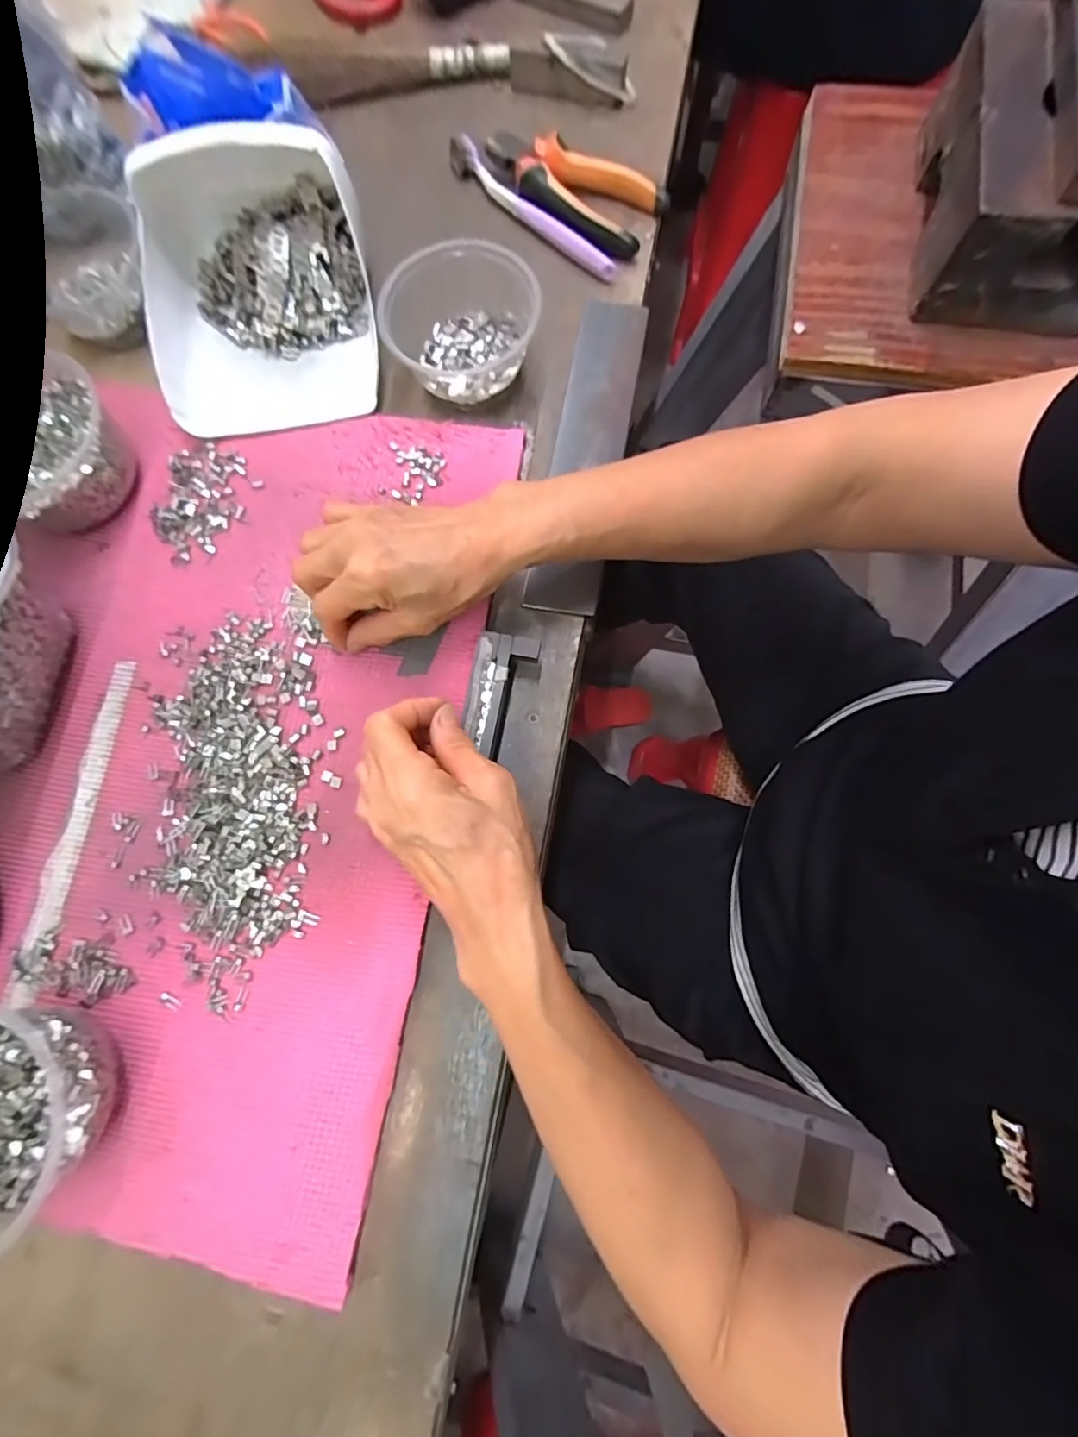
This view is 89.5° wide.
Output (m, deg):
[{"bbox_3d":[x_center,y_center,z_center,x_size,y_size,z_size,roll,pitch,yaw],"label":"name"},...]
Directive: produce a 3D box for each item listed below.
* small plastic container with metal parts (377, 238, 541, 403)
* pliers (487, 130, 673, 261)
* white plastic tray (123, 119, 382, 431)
[{"bbox_3d":[-0.053,-0.278,0.384,0.105,0.050,0.101,-7,78,1],"label":"small plastic container with metal parts"},{"bbox_3d":[0.021,-0.412,0.427,0.145,0.023,0.067,29,81,9],"label":"pliers"},{"bbox_3d":[-0.200,-0.309,0.377,0.156,0.079,0.178,-10,78,1],"label":"white plastic tray"}]

